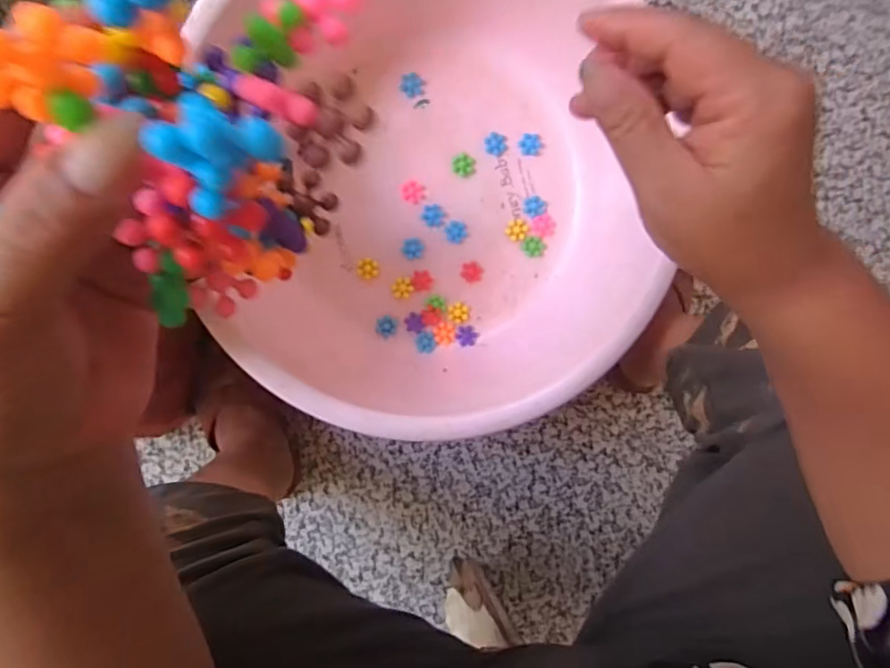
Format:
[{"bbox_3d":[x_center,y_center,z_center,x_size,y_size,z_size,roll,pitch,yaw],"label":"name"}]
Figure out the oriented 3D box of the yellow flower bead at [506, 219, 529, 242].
[{"bbox_3d":[0.088,-0.126,0.689,0.024,0.004,0.026,-1,97,-4],"label":"yellow flower bead"}]

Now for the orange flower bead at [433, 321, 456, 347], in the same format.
[{"bbox_3d":[0.000,-0.001,0.698,0.026,0.004,0.029,-7,97,-3],"label":"orange flower bead"}]

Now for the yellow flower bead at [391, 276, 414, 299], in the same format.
[{"bbox_3d":[-0.052,-0.056,0.689,0.026,0.004,0.025,-18,98,-2],"label":"yellow flower bead"}]

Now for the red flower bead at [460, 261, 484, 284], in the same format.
[{"bbox_3d":[0.033,-0.076,0.692,0.028,0.004,0.025,37,93,-8],"label":"red flower bead"}]

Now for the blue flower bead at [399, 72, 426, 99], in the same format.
[{"bbox_3d":[-0.039,-0.290,0.660,0.029,0.004,0.026,37,93,-8],"label":"blue flower bead"}]

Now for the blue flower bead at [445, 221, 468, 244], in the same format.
[{"bbox_3d":[0.014,-0.124,0.686,0.025,0.004,0.028,37,93,-8],"label":"blue flower bead"}]

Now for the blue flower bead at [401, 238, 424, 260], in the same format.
[{"bbox_3d":[-0.038,-0.103,0.684,0.027,0.004,0.024,-8,97,-3],"label":"blue flower bead"}]

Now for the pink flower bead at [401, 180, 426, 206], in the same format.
[{"bbox_3d":[-0.037,-0.170,0.678,0.029,0.004,0.028,-8,97,-3],"label":"pink flower bead"}]

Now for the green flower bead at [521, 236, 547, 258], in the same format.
[{"bbox_3d":[0.108,-0.106,0.691,0.026,0.004,0.025,-1,97,-4],"label":"green flower bead"}]

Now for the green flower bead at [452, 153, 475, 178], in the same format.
[{"bbox_3d":[0.023,-0.201,0.676,0.028,0.004,0.025,36,93,-8],"label":"green flower bead"}]

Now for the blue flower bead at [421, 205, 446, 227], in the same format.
[{"bbox_3d":[-0.014,-0.143,0.681,0.027,0.004,0.027,-1,97,-4],"label":"blue flower bead"}]

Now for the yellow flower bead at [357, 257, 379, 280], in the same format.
[{"bbox_3d":[-0.093,-0.078,0.684,0.025,0.004,0.026,0,97,-4],"label":"yellow flower bead"}]

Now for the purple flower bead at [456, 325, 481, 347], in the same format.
[{"bbox_3d":[0.027,0.002,0.701,0.026,0.006,0.027,-1,97,-4],"label":"purple flower bead"}]

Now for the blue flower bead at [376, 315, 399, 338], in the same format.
[{"bbox_3d":[-0.071,-0.009,0.692,0.025,0.004,0.025,-1,97,-4],"label":"blue flower bead"}]

